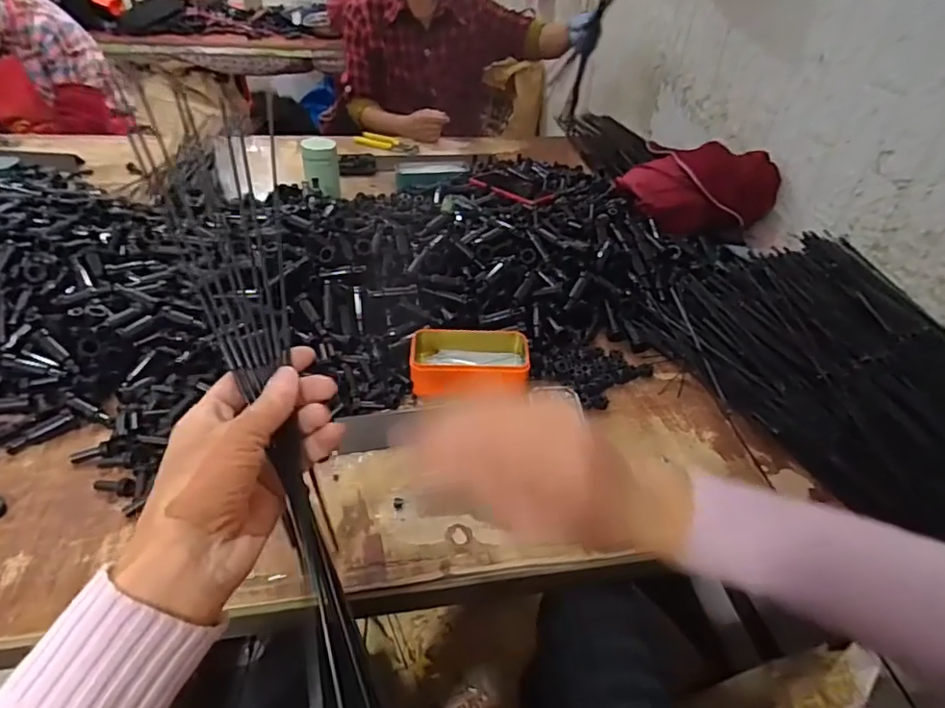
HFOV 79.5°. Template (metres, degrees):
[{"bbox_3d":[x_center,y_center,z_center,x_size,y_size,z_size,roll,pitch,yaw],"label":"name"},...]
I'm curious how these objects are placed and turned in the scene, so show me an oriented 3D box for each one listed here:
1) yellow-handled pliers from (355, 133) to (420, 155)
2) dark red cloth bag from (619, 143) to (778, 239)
[{"bbox_3d":[-0.196,-0.481,1.310,0.145,0.019,0.061,10,39,7],"label":"yellow-handled pliers"},{"bbox_3d":[0.373,-0.277,0.940,0.251,0.109,0.134,16,40,14],"label":"dark red cloth bag"}]

